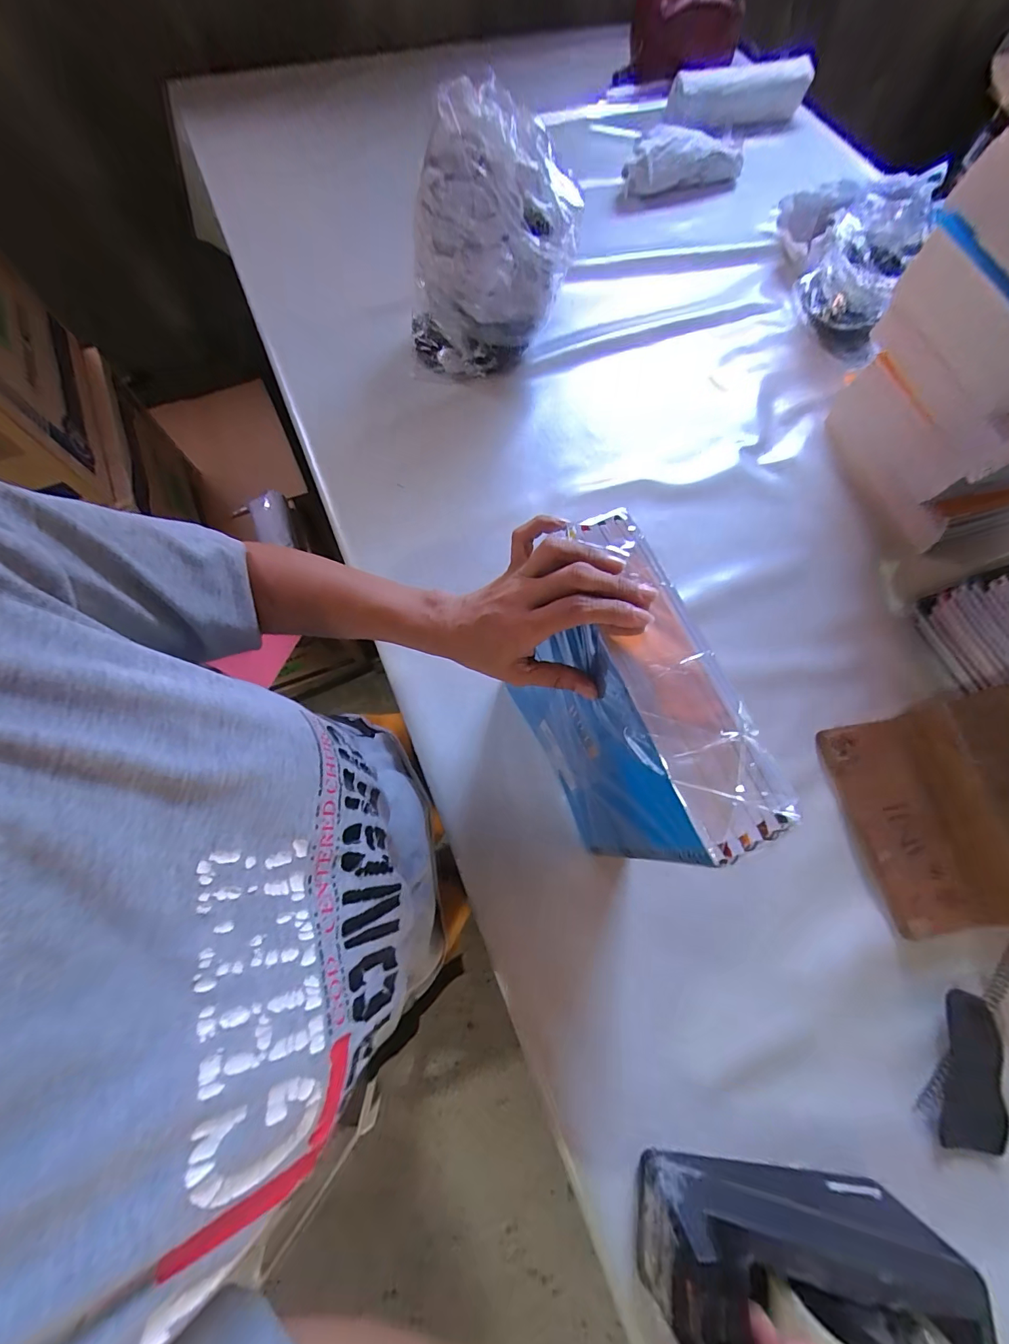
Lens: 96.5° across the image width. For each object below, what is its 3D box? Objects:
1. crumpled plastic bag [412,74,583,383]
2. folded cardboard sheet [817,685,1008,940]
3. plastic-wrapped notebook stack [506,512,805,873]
[{"bbox_3d":[-0.025,-0.526,0.587,0.204,0.253,0.143,-2,70,-2],"label":"crumpled plastic bag"},{"bbox_3d":[0.418,0.130,0.413,0.121,0.126,0.202,-7,70,-4],"label":"folded cardboard sheet"},{"bbox_3d":[0.077,0.037,0.359,0.075,0.243,0.207,-23,72,-9],"label":"plastic-wrapped notebook stack"}]

